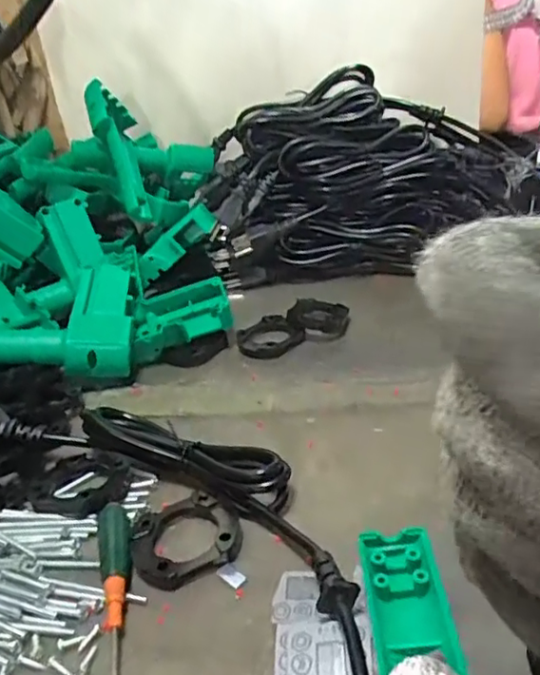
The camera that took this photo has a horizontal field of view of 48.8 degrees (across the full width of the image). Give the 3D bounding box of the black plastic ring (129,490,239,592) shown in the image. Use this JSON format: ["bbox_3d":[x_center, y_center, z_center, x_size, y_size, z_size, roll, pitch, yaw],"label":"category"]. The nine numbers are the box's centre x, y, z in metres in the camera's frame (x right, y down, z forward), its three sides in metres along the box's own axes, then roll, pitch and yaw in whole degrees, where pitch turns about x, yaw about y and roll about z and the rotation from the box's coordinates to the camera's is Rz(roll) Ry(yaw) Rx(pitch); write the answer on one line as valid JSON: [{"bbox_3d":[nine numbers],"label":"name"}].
[{"bbox_3d":[-0.045,0.109,0.323,0.059,0.012,0.048,-17,30,-19],"label":"black plastic ring"}]

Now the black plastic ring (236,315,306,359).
[{"bbox_3d":[-0.003,-0.001,0.521,0.051,0.013,0.055,-5,28,3],"label":"black plastic ring"}]

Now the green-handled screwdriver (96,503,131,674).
[{"bbox_3d":[-0.072,0.135,0.277,0.016,0.020,0.143,-11,28,-9],"label":"green-handled screwdriver"}]

